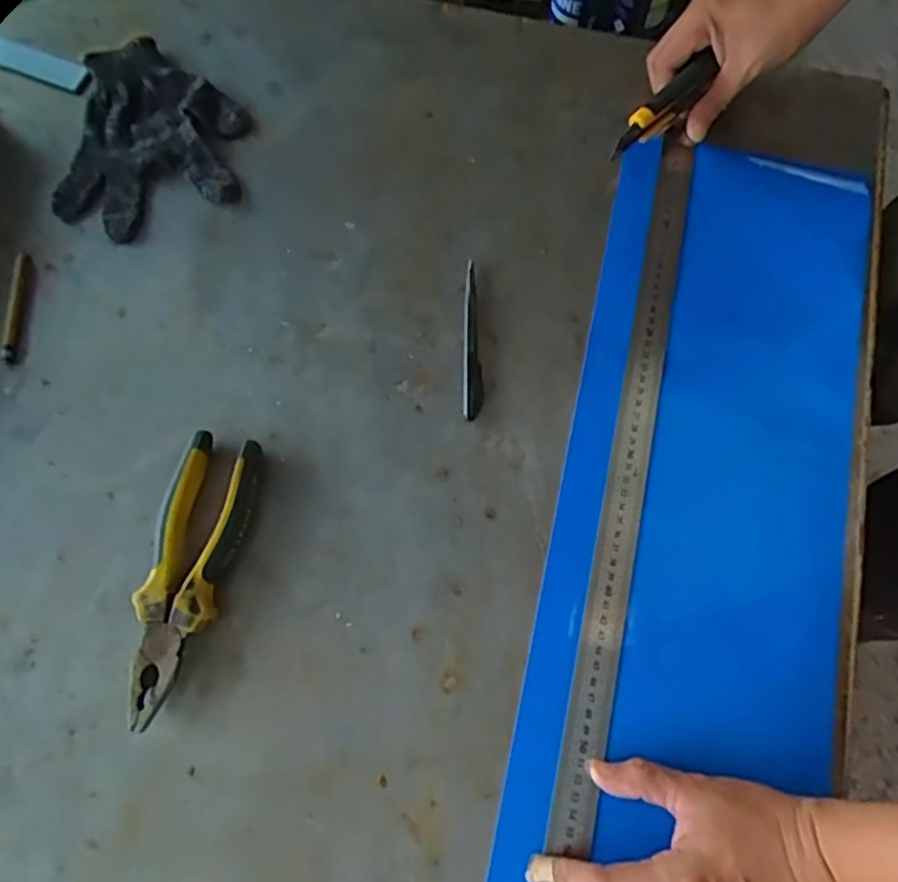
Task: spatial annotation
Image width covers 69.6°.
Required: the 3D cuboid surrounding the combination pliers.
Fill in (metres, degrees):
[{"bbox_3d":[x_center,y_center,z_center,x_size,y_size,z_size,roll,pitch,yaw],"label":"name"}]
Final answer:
[{"bbox_3d":[-0.174,0.088,0.433,0.053,0.028,0.187,12,73,4],"label":"combination pliers"}]

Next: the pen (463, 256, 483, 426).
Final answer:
[{"bbox_3d":[0.018,-0.079,0.495,0.014,0.008,0.129,0,73,0],"label":"pen"}]

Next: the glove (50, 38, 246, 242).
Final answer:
[{"bbox_3d":[-0.245,-0.254,0.544,0.144,0.021,0.183,6,73,2],"label":"glove"}]

